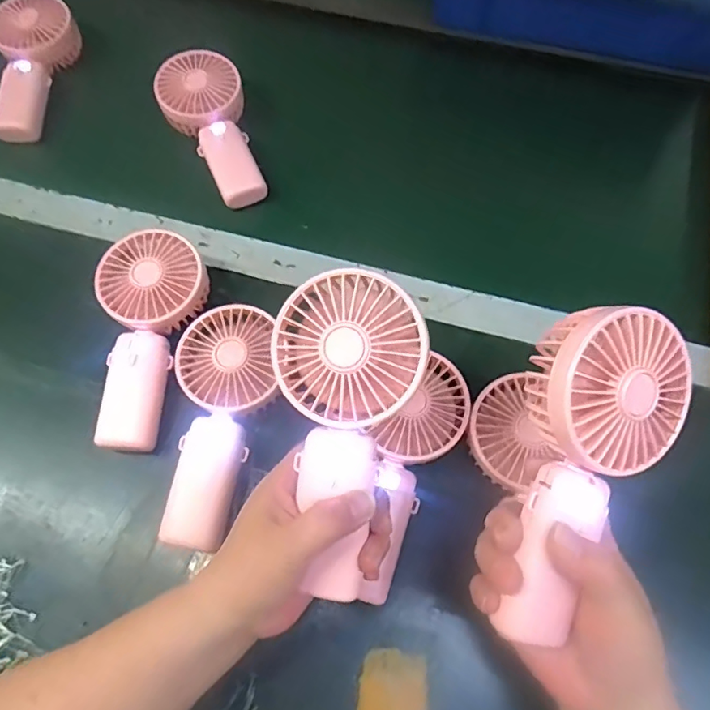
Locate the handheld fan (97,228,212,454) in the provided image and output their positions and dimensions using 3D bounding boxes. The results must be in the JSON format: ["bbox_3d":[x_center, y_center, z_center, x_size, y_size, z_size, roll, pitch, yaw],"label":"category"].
[{"bbox_3d":[-0.168,-0.014,0.431,0.078,0.049,0.179,-1,65,-3],"label":"handheld fan"}]

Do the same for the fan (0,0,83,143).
[{"bbox_3d":[-0.363,-0.314,0.574,0.079,0.055,0.178,6,80,2],"label":"fan"}]

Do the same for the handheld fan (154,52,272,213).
[{"bbox_3d":[-0.144,-0.240,0.540,0.087,0.046,0.164,-25,69,-13],"label":"handheld fan"}]

